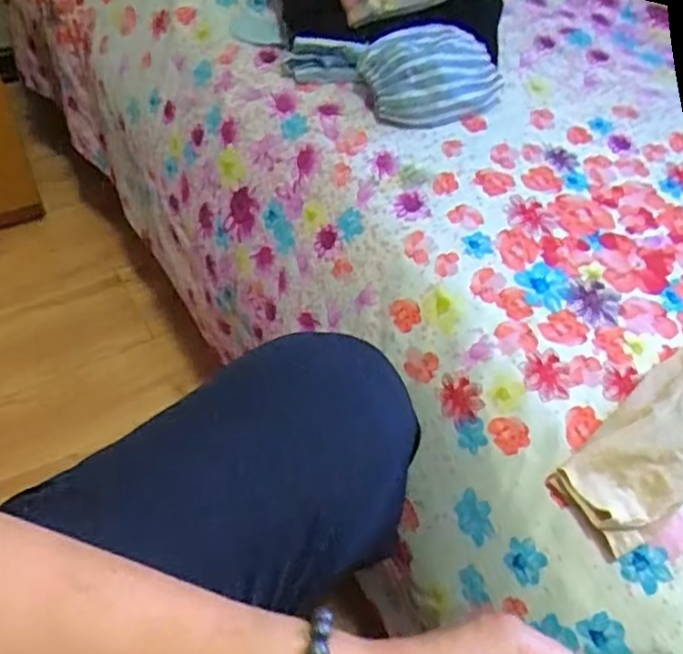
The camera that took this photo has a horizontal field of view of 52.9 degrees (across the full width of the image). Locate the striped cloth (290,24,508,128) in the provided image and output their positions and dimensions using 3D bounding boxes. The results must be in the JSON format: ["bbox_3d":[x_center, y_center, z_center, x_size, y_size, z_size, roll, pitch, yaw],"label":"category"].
[{"bbox_3d":[0.053,-0.225,0.628,0.194,0.065,0.088,-2,48,-7],"label":"striped cloth"}]

